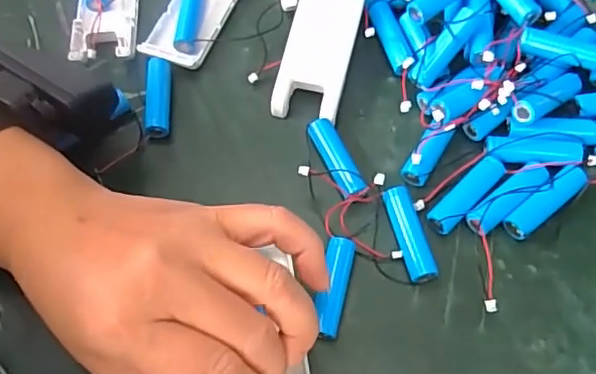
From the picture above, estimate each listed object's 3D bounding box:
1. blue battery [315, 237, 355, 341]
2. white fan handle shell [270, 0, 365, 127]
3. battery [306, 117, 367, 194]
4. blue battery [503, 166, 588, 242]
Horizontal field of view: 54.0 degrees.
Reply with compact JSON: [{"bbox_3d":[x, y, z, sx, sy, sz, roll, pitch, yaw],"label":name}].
[{"bbox_3d":[0.018,0.051,0.296,0.013,0.015,0.050,10,66,8],"label":"blue battery"},{"bbox_3d":[0.015,-0.093,0.356,0.041,0.021,0.107,10,66,8],"label":"white fan handle shell"},{"bbox_3d":[0.021,-0.017,0.325,0.016,0.017,0.050,-20,65,-6],"label":"battery"},{"bbox_3d":[0.131,0.008,0.307,0.051,0.013,0.013,-40,68,-1],"label":"blue battery"}]

